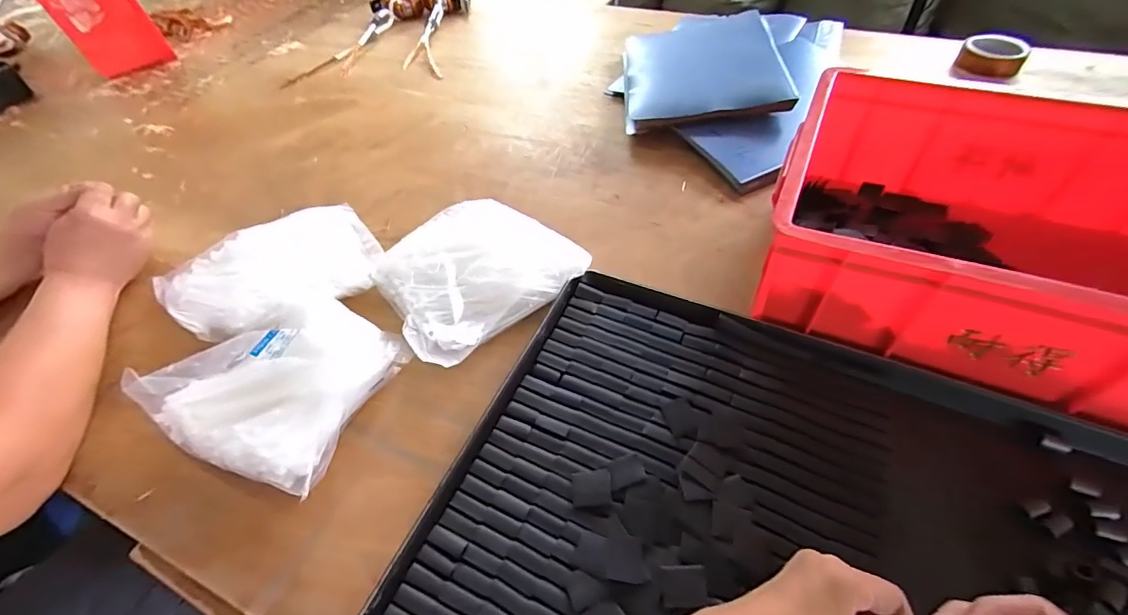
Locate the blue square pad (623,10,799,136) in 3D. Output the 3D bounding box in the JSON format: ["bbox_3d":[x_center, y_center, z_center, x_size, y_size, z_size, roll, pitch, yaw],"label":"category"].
[{"bbox_3d":[0.213,-0.392,0.784,0.229,0.019,0.330,-6,50,15],"label":"blue square pad"}]

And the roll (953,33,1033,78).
[{"bbox_3d":[0.639,-0.374,0.731,0.080,0.039,0.073,-2,51,2],"label":"roll"}]

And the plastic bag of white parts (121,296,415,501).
[{"bbox_3d":[-0.287,0.063,0.480,0.208,0.054,0.179,14,54,15],"label":"plastic bag of white parts"}]

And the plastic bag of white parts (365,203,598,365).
[{"bbox_3d":[-0.104,-0.040,0.551,0.198,0.049,0.183,-38,58,-23],"label":"plastic bag of white parts"}]

